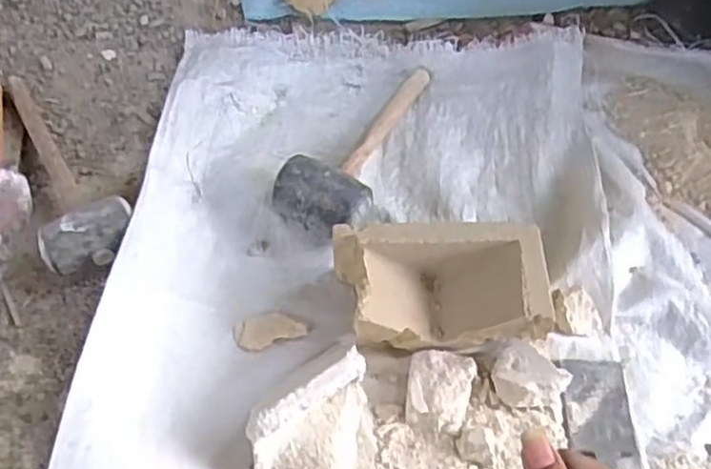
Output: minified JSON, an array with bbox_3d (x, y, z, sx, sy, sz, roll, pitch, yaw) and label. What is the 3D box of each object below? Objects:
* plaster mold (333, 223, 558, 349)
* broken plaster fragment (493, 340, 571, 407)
[{"bbox_3d":[0.080,0.053,0.687,0.198,0.086,0.109,2,57,-3],"label":"plaster mold"},{"bbox_3d":[0.169,0.134,0.683,0.068,0.027,0.060,-7,58,-9],"label":"broken plaster fragment"}]

